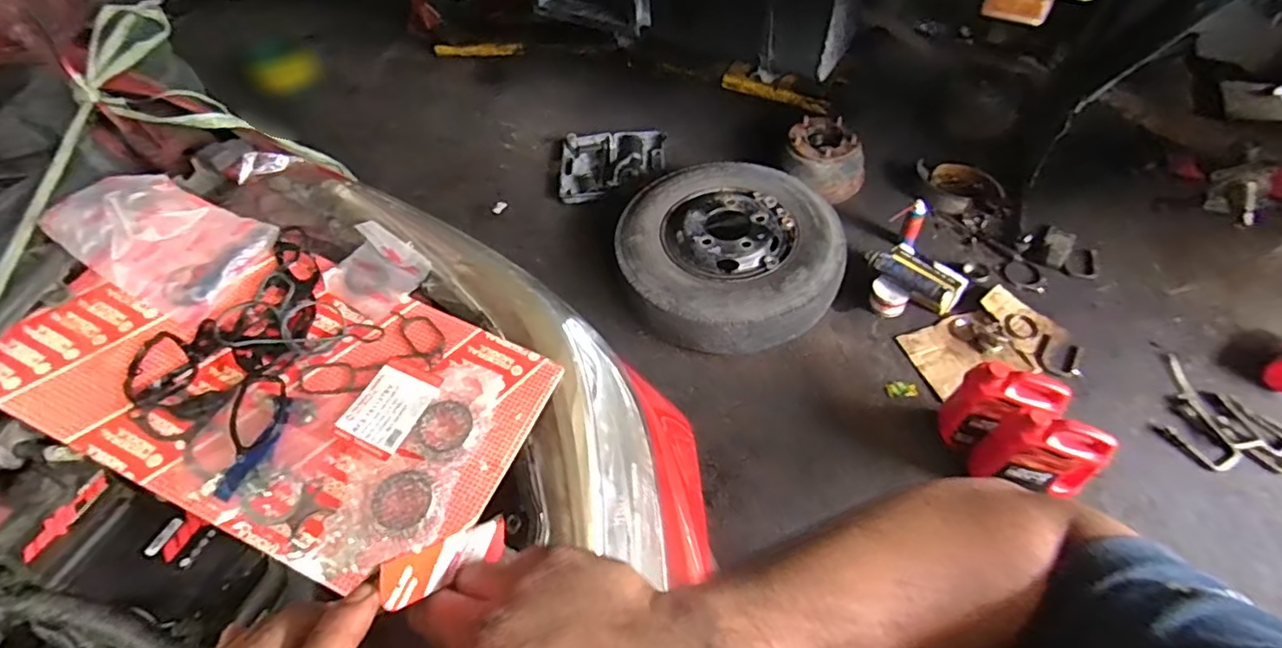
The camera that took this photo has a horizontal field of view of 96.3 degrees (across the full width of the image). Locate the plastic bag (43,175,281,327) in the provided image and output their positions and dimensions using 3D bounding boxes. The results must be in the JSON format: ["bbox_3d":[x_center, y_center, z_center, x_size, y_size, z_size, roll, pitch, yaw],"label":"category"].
[{"bbox_3d":[-0.530,-0.099,0.641,0.047,0.168,0.141,-8,45,54],"label":"plastic bag"}]

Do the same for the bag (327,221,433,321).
[{"bbox_3d":[-0.310,-0.062,0.673,0.090,0.051,0.095,27,59,23],"label":"bag"}]

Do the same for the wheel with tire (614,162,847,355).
[{"bbox_3d":[0.286,-0.244,1.893,0.697,0.215,0.722,-3,52,3],"label":"wheel with tire"}]

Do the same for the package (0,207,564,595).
[{"bbox_3d":[-0.363,0.044,0.606,0.489,0.032,0.311,24,59,7],"label":"package"}]

